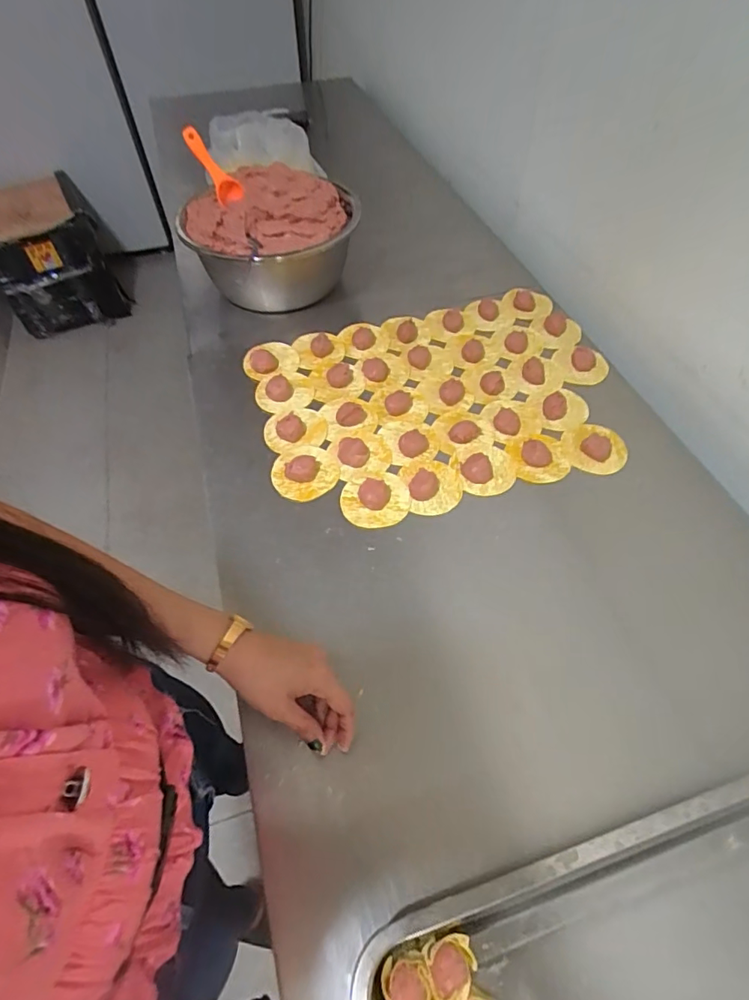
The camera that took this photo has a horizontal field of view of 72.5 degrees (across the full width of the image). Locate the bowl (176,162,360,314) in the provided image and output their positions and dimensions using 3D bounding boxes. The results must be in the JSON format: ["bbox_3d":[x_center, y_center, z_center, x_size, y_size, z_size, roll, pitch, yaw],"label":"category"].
[{"bbox_3d":[-0.153,-0.425,0.831,0.279,0.148,0.237,-23,58,-13],"label":"bowl"}]

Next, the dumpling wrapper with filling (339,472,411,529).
[{"bbox_3d":[0.002,-0.001,0.618,0.083,0.018,0.072,-15,57,-8],"label":"dumpling wrapper with filling"}]

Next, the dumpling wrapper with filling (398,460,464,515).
[{"bbox_3d":[0.072,-0.020,0.629,0.071,0.020,0.078,-1,56,1],"label":"dumpling wrapper with filling"}]

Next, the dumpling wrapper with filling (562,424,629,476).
[{"bbox_3d":[0.286,-0.068,0.662,0.081,0.012,0.078,-1,56,1],"label":"dumpling wrapper with filling"}]

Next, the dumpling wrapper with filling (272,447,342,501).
[{"bbox_3d":[-0.088,-0.038,0.644,0.082,0.016,0.079,-1,56,1],"label":"dumpling wrapper with filling"}]

